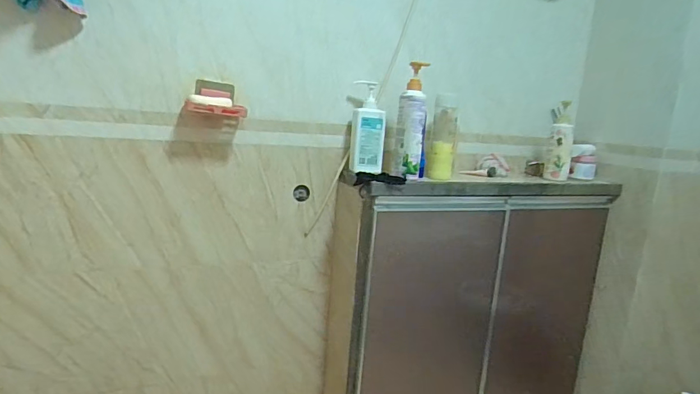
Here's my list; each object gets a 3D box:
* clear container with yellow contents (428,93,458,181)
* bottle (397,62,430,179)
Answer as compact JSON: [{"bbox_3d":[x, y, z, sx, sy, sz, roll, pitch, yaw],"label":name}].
[{"bbox_3d":[0.233,-0.145,1.063,0.066,0.196,0.053,4,11,0],"label":"clear container with yellow contents"},{"bbox_3d":[0.147,-0.177,1.018,0.074,0.253,0.068,5,11,8],"label":"bottle"}]

